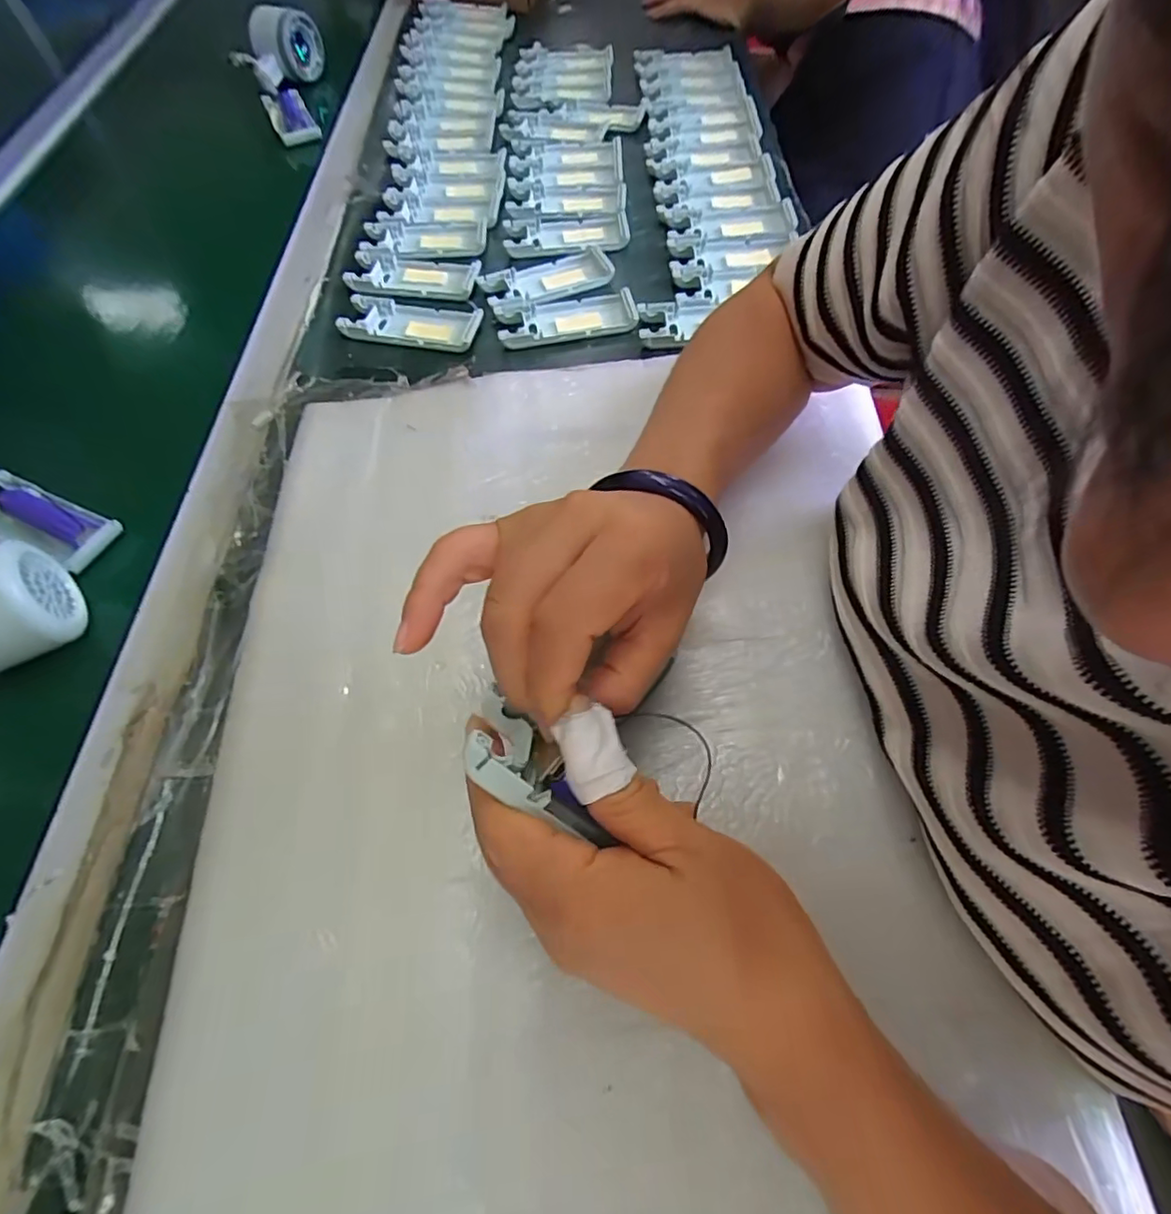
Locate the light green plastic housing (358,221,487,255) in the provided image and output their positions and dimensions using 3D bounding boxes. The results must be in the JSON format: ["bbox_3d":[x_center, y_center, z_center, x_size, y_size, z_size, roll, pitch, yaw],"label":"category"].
[{"bbox_3d":[-0.136,-0.319,0.503,0.101,0.009,0.047,-2,61,1],"label":"light green plastic housing"}]

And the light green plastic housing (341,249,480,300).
[{"bbox_3d":[-0.138,-0.271,0.476,0.103,0.011,0.050,3,61,4],"label":"light green plastic housing"}]

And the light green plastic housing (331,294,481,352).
[{"bbox_3d":[-0.132,-0.218,0.447,0.103,0.012,0.044,11,62,8],"label":"light green plastic housing"}]

